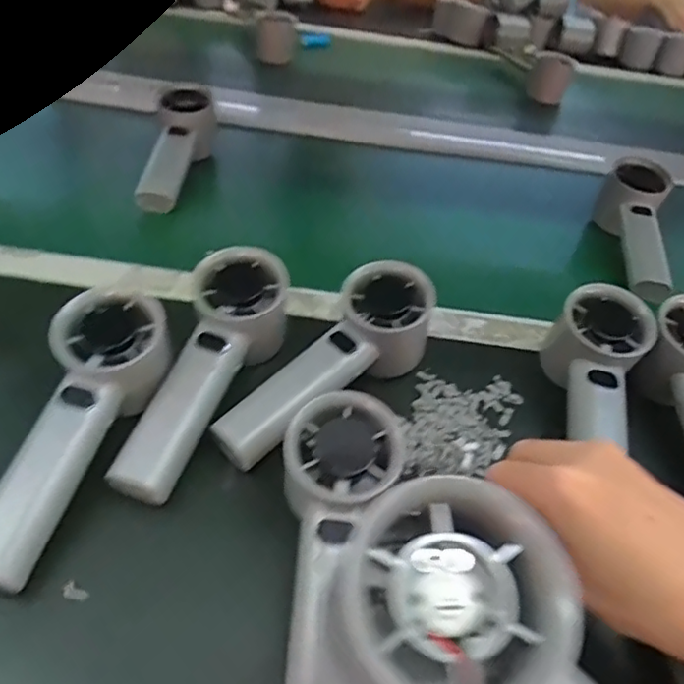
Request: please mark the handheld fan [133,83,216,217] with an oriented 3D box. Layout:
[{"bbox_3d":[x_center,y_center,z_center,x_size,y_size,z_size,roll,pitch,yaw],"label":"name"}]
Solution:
[{"bbox_3d":[-0.156,-0.177,0.576,0.048,0.061,0.155,6,54,4],"label":"handheld fan"}]

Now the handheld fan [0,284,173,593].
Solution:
[{"bbox_3d":[-0.140,0.044,0.315,0.045,0.052,0.158,12,59,11],"label":"handheld fan"}]

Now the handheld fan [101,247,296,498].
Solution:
[{"bbox_3d":[-0.080,0.017,0.358,0.052,0.058,0.161,15,59,14],"label":"handheld fan"}]

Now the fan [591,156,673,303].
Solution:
[{"bbox_3d":[0.277,-0.101,0.557,0.058,0.052,0.166,6,54,4],"label":"fan"}]

